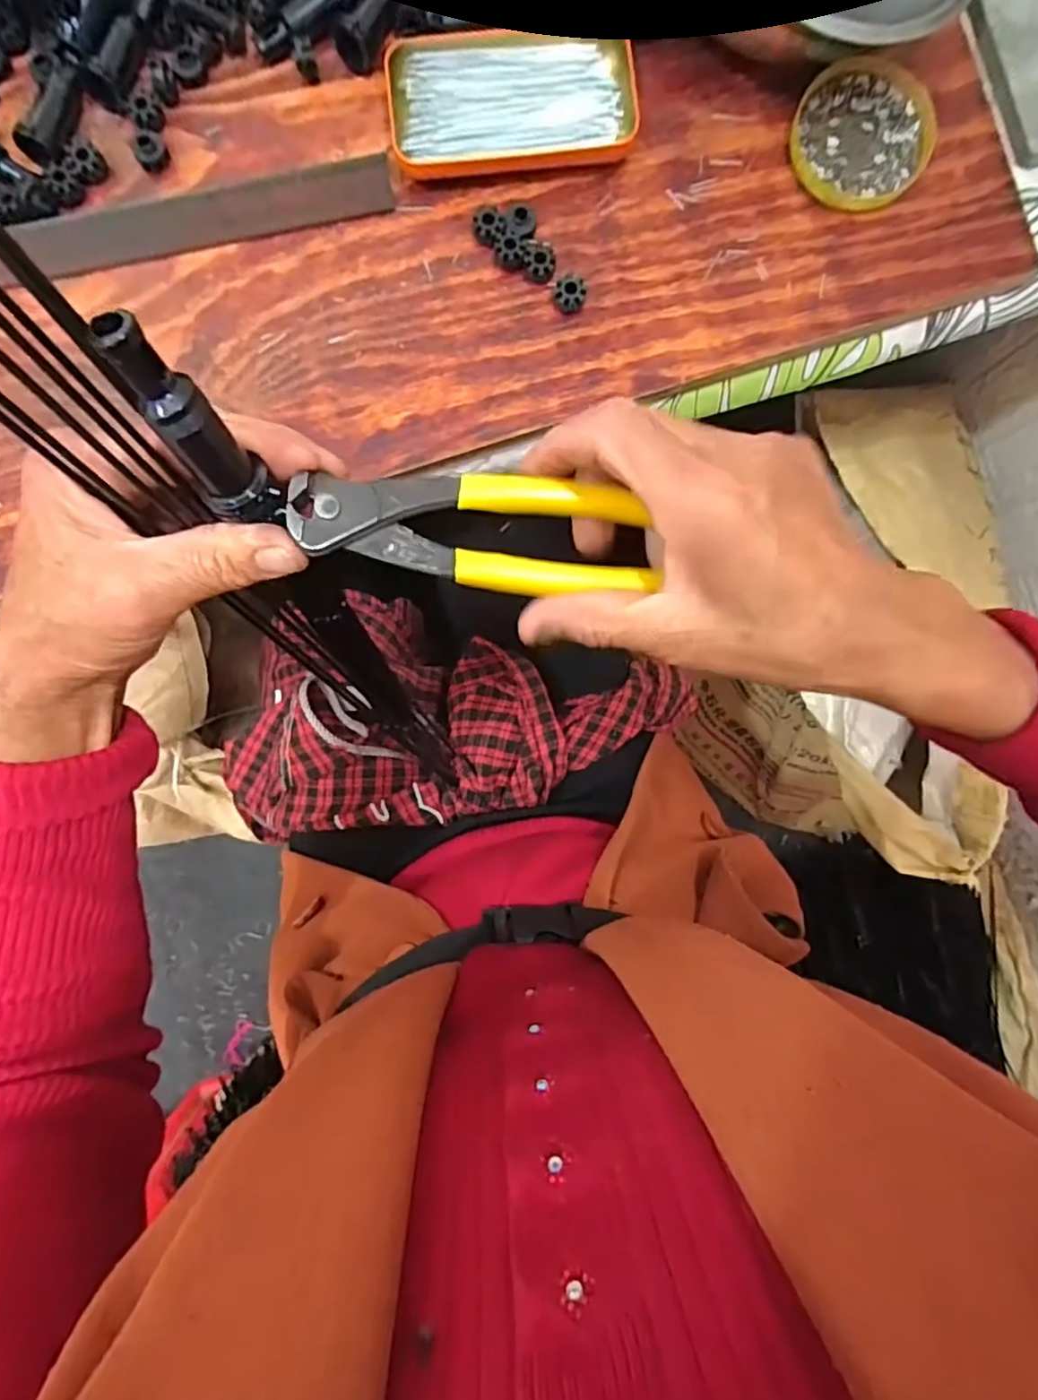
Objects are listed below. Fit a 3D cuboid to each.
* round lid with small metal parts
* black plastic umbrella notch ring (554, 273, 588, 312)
[{"bbox_3d":[0.211,-0.347,0.388,0.081,0.012,0.085,0,87,-1],"label":"round lid with small metal parts"},{"bbox_3d":[0.031,-0.245,0.378,0.018,0.011,0.020,9,86,0],"label":"black plastic umbrella notch ring"}]

